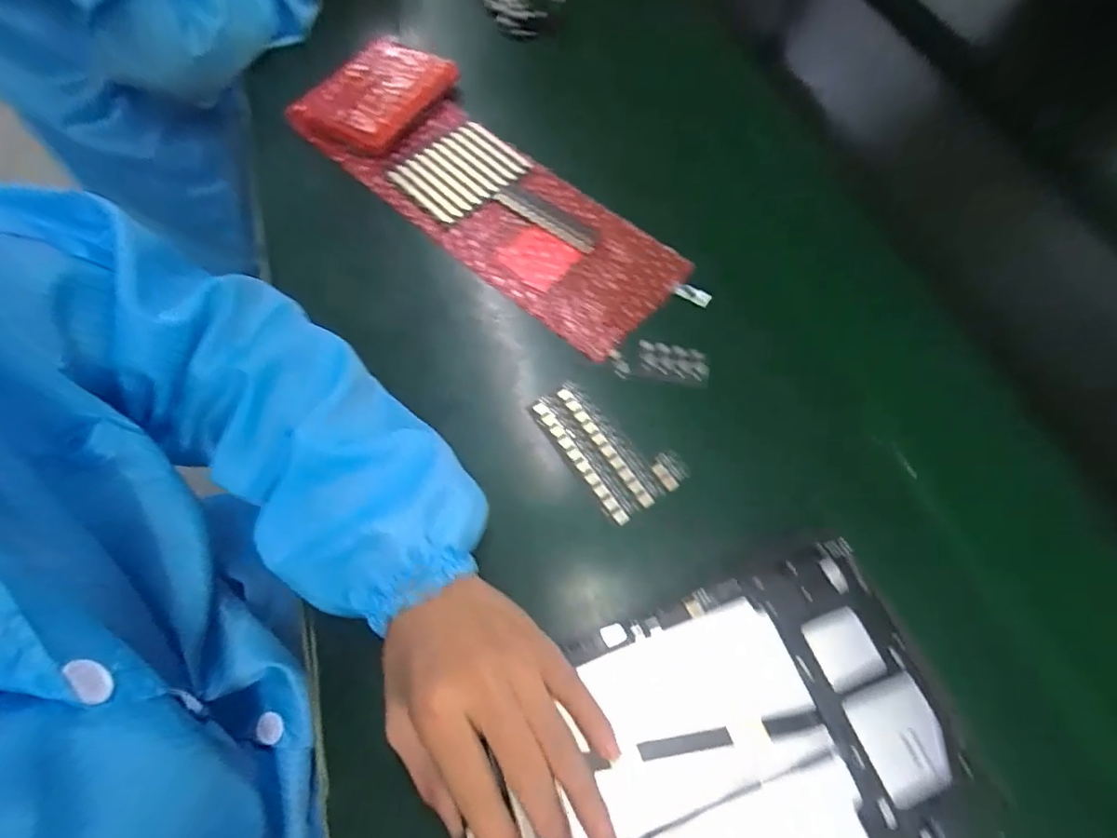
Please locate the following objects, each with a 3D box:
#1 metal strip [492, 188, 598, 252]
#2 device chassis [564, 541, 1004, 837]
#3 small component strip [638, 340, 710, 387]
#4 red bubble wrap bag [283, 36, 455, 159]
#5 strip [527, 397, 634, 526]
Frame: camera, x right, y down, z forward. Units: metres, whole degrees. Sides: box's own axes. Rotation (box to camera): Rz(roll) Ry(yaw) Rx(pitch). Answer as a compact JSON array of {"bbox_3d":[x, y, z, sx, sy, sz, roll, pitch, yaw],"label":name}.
[{"bbox_3d":[-0.009,-0.167,0.433,0.098,0.004,0.026,36,68,15],"label":"metal strip"},{"bbox_3d":[0.075,0.167,0.256,0.235,0.011,0.142,-20,64,-8],"label":"device chassis"},{"bbox_3d":[0.081,-0.039,0.371,0.048,0.007,0.028,10,64,3],"label":"small component strip"},{"bbox_3d":[-0.171,-0.304,0.490,0.096,0.034,0.134,27,66,11],"label":"red bubble wrap bag"},{"bbox_3d":[0.014,0.024,0.343,0.017,0.005,0.098,-31,68,-15],"label":"strip"}]

